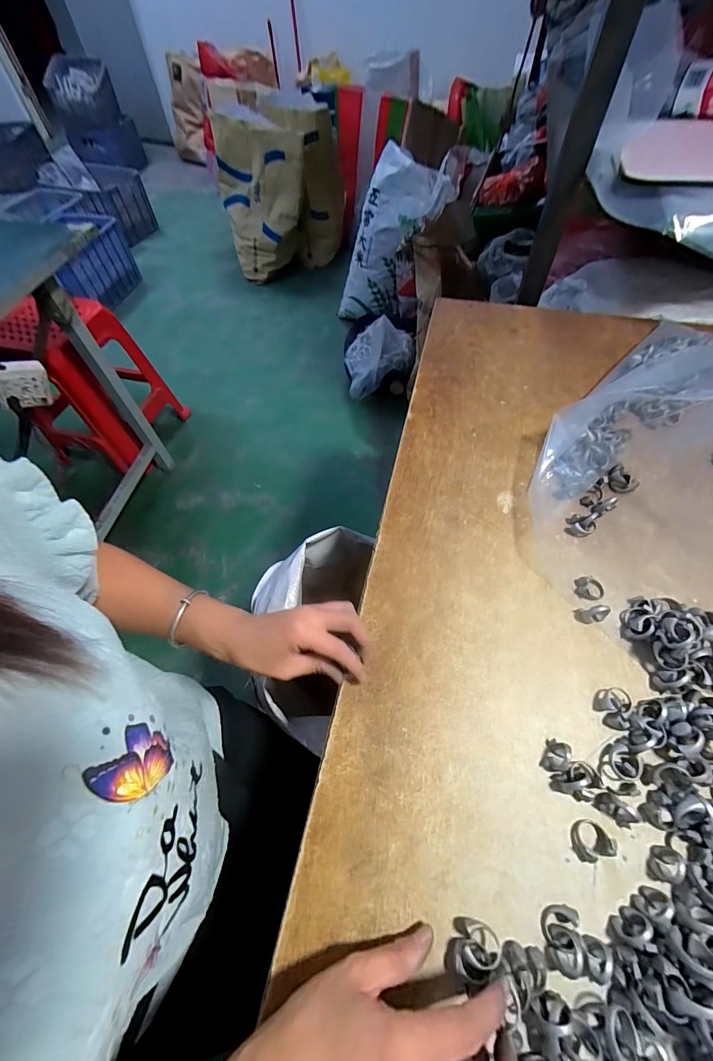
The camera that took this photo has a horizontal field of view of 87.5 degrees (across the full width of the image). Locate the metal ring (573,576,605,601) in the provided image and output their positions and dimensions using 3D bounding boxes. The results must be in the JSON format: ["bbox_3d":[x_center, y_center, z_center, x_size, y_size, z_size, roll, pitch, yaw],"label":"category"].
[{"bbox_3d":[0.236,0.058,0.373,0.027,0.012,0.022,7,61,6],"label":"metal ring"}]

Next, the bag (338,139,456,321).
[{"bbox_3d":[0.113,-1.177,1.592,0.335,0.770,0.134,43,68,-4],"label":"bag"}]

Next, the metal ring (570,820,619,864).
[{"bbox_3d":[0.173,0.228,0.273,0.026,0.013,0.022,-17,61,-7],"label":"metal ring"}]

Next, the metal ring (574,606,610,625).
[{"bbox_3d":[0.227,0.078,0.354,0.027,0.022,0.014,-6,60,-1],"label":"metal ring"}]

